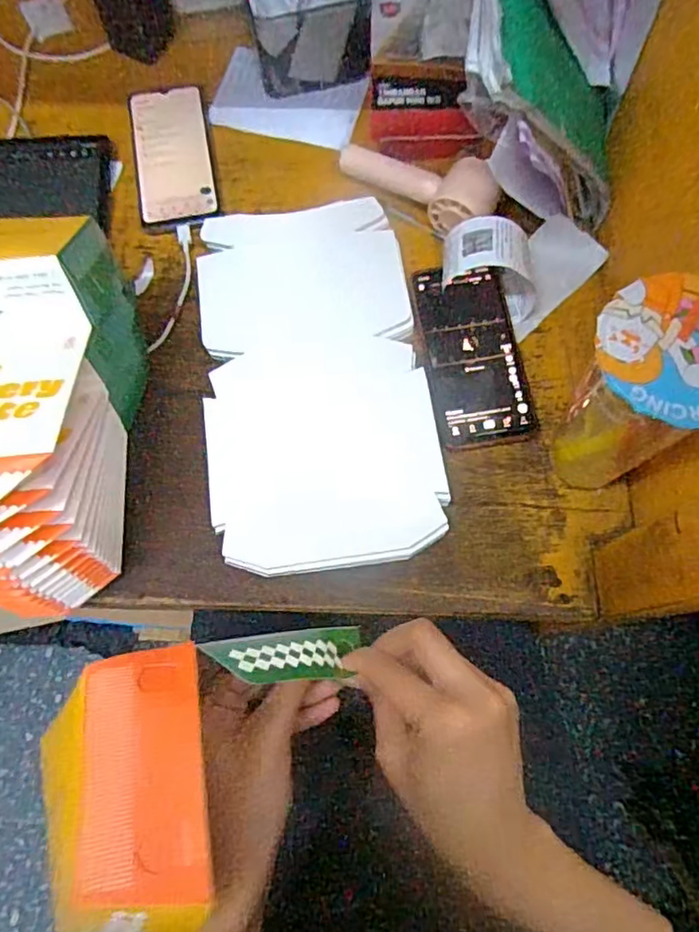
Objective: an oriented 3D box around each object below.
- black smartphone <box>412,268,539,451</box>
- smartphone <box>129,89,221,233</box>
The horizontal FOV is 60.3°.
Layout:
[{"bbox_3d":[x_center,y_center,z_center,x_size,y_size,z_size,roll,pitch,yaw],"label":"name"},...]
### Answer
[{"bbox_3d":[0.106,-0.093,0.506,0.080,0.012,0.156,-8,72,-2],"label":"black smartphone"},{"bbox_3d":[-0.170,-0.302,0.580,0.074,0.004,0.163,-10,72,-3],"label":"smartphone"}]

